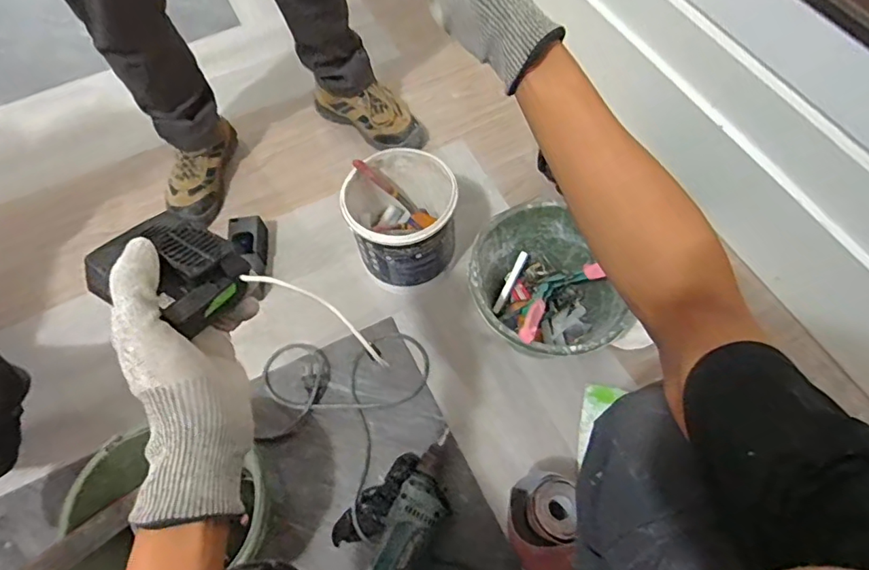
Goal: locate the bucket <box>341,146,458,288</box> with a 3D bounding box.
[{"bbox_3d":[-0.054,-0.107,0.921,0.176,0.197,0.186,-1,63,3],"label":"bucket"}]

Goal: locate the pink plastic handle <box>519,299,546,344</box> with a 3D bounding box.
[{"bbox_3d":[0.144,0.048,0.749,0.022,0.018,0.099,20,37,13],"label":"pink plastic handle"}]

